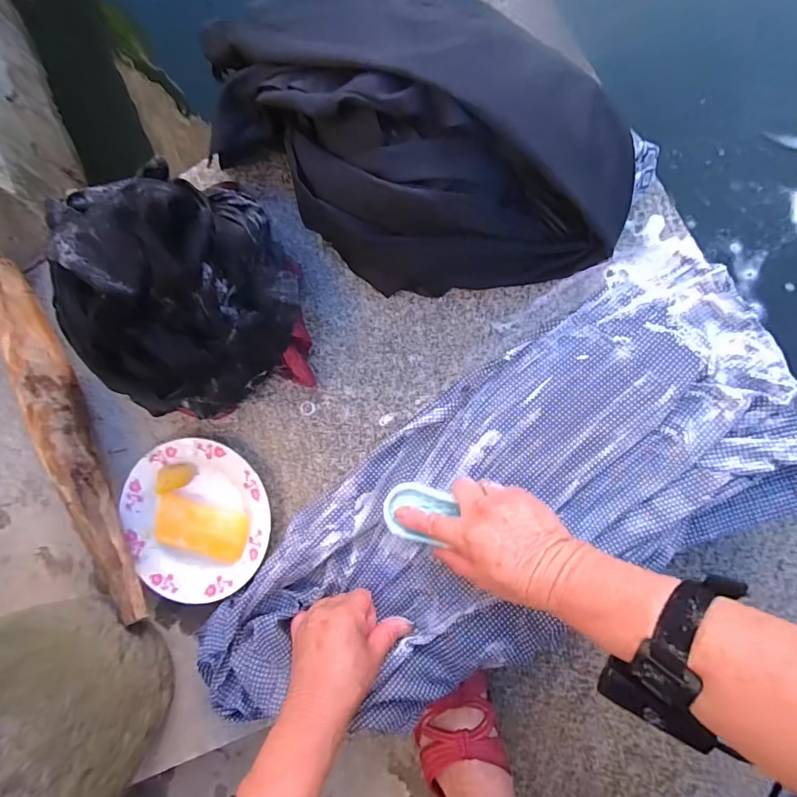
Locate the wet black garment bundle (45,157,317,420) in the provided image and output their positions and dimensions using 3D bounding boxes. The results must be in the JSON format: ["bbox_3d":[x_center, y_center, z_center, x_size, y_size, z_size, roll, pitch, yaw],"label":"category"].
[{"bbox_3d":[-0.194,-0.096,0.392,0.183,0.160,0.198,-11,87,11],"label":"wet black garment bundle"}]

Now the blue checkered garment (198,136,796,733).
[{"bbox_3d":[0.087,0.102,0.405,0.608,0.050,0.286,-35,83,3],"label":"blue checkered garment"}]

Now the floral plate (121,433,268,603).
[{"bbox_3d":[-0.219,0.130,0.453,0.157,0.025,0.170,0,86,7],"label":"floral plate"}]

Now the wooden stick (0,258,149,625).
[{"bbox_3d":[-0.368,0.036,0.461,0.048,0.052,0.424,-26,84,10],"label":"wooden stick"}]

